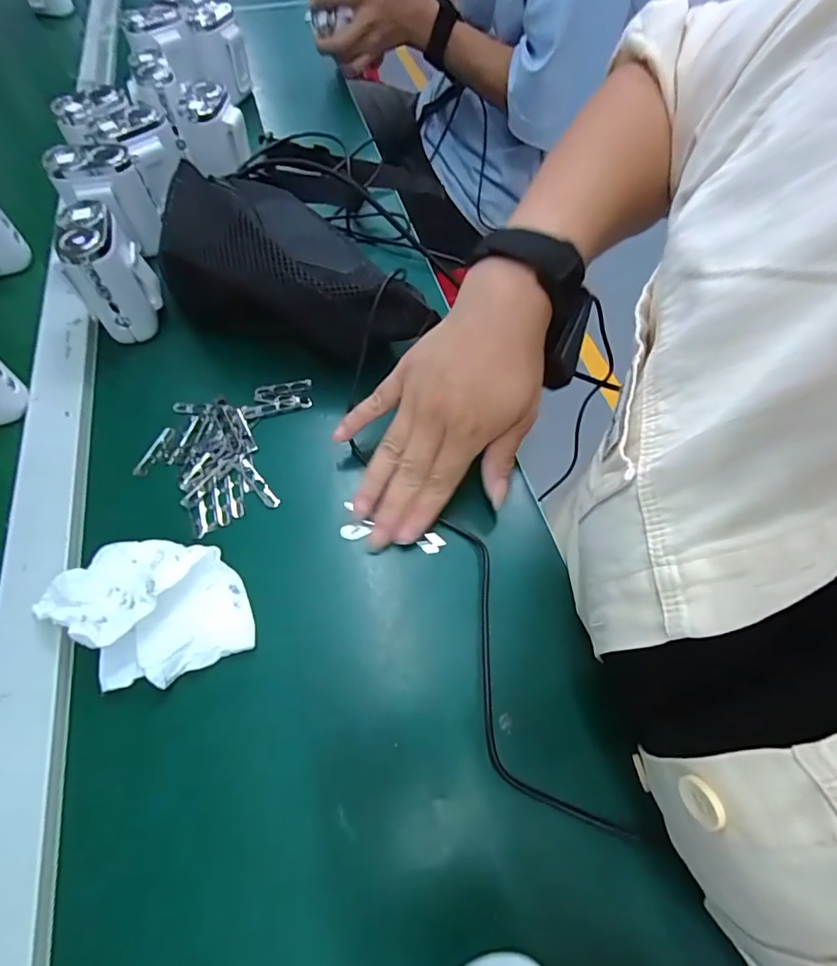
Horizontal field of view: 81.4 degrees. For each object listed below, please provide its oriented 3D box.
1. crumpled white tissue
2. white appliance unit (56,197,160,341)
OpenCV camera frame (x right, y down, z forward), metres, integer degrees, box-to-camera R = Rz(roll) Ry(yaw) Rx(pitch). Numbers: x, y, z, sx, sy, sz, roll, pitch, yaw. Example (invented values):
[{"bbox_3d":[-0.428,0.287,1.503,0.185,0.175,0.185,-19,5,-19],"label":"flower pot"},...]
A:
[{"bbox_3d":[-0.156,0.069,0.279,0.094,0.028,0.095,-29,65,-18],"label":"crumpled white tissue"},{"bbox_3d":[-0.240,-0.164,0.384,0.056,0.079,0.062,-24,63,-15],"label":"white appliance unit"}]

